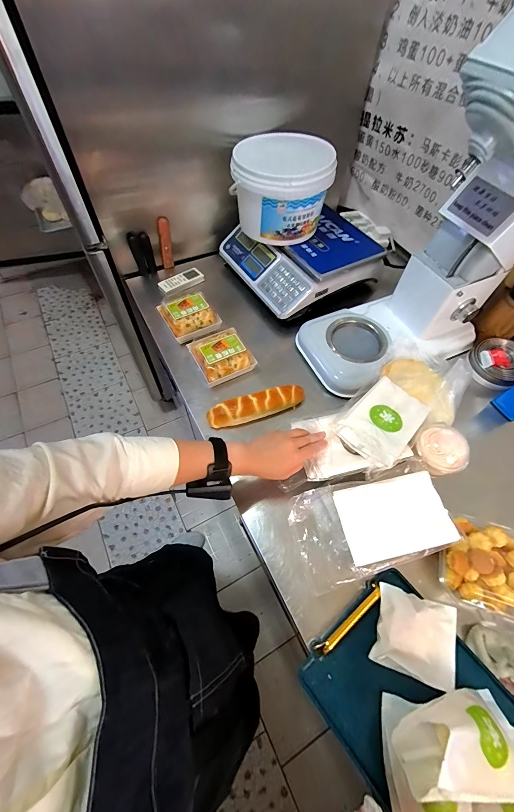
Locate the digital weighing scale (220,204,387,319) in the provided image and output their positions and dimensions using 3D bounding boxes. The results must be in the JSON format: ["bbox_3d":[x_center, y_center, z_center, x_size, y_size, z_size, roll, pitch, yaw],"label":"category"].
[{"bbox_3d":[0.121,-0.415,0.837,0.339,0.078,0.316,-24,63,-17],"label":"digital weighing scale"}]

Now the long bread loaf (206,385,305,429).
[{"bbox_3d":[-0.001,-0.002,0.644,0.203,0.035,0.047,-14,61,-12],"label":"long bread loaf"}]

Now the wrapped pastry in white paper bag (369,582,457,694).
[{"bbox_3d":[0.230,0.329,0.446,0.114,0.034,0.099,17,60,7],"label":"wrapped pastry in white paper bag"}]

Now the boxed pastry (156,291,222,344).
[{"bbox_3d":[-0.160,-0.215,0.755,0.120,0.061,0.130,-28,64,-18],"label":"boxed pastry"}]

